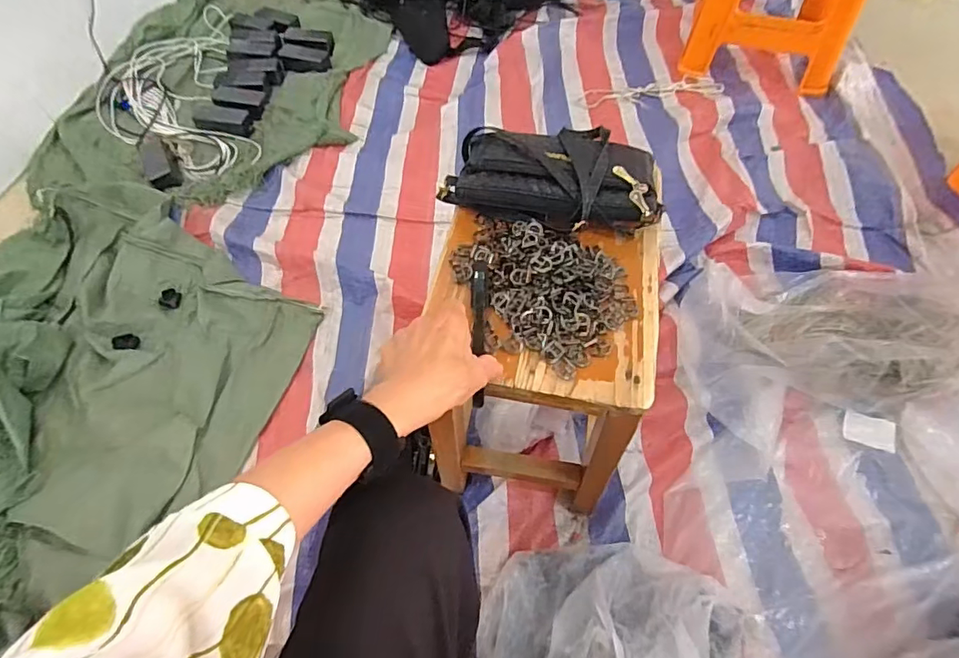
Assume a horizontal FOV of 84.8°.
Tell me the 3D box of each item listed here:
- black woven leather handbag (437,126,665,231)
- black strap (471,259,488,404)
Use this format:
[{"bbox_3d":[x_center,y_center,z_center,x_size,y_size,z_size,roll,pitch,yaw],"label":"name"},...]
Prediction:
[{"bbox_3d":[0.075,-0.164,0.573,0.231,0.051,0.137,2,57,2],"label":"black woven leather handbag"},{"bbox_3d":[0.000,-0.001,0.498,0.016,0.006,0.156,0,63,0],"label":"black strap"}]

